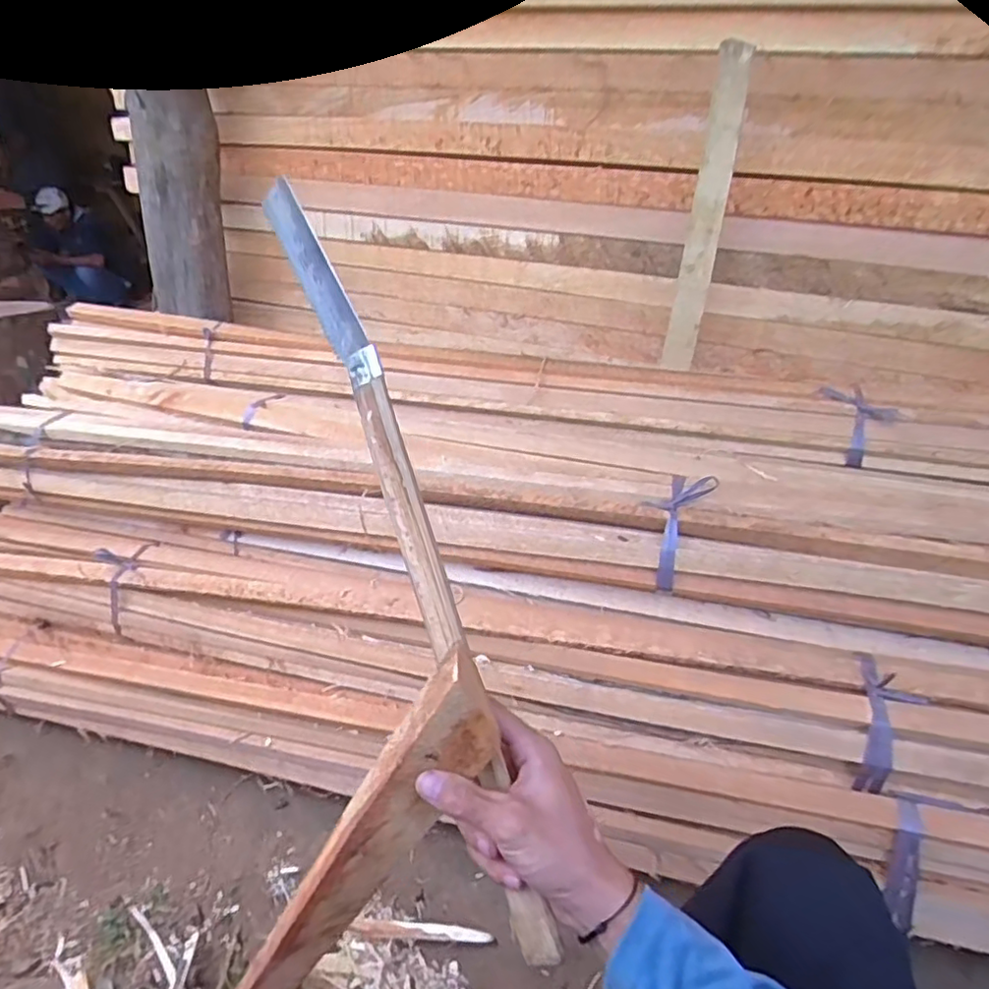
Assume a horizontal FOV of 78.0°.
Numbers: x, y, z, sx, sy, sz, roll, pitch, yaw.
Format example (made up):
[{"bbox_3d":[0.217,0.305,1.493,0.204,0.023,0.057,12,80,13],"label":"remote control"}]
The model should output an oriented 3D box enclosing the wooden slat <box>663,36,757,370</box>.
[{"bbox_3d":[0.323,-0.413,0.934,0.013,0.449,0.069,-16,33,-30],"label":"wooden slat"}]

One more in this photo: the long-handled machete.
[{"bbox_3d":[-0.063,0.023,0.431,0.029,0.035,0.576,-16,79,-25],"label":"long-handled machete"}]

